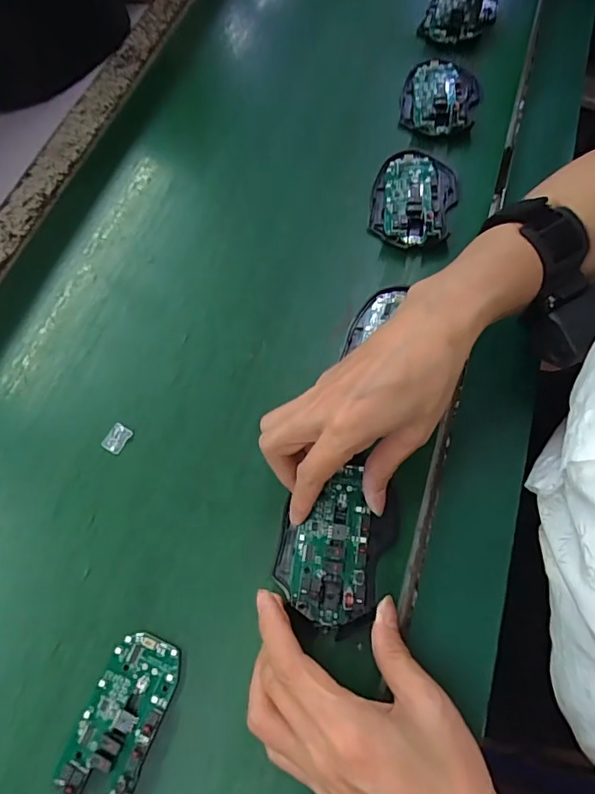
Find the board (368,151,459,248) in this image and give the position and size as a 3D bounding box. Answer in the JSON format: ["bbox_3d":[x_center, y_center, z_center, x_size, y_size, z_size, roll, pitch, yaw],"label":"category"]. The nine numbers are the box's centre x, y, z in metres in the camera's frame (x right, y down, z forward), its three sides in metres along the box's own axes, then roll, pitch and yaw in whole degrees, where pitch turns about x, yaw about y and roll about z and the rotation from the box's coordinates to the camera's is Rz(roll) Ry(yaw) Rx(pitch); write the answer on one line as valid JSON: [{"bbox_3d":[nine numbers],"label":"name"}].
[{"bbox_3d":[0.105,-0.181,0.436,0.072,0.019,0.114,10,67,8],"label":"board"}]

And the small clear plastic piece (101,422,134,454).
[{"bbox_3d":[-0.134,0.031,0.360,0.015,0.004,0.021,26,70,14],"label":"small clear plastic piece"}]

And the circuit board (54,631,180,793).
[{"bbox_3d":[-0.105,0.192,0.283,0.044,0.007,0.096,17,68,11],"label":"circuit board"}]

